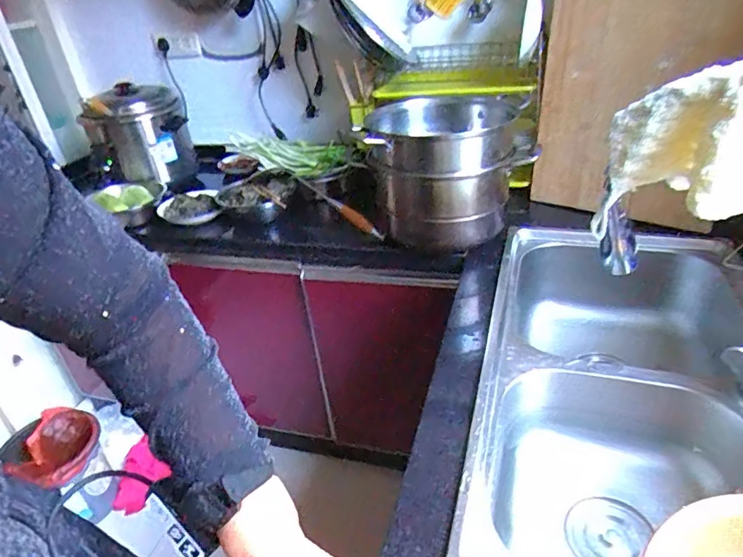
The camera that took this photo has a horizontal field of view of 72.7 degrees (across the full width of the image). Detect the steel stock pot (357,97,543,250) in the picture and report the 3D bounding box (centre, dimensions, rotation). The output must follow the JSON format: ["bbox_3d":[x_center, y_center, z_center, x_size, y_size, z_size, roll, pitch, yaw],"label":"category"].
[{"bbox_3d":[0.154,-0.218,1.017,0.293,0.219,0.275,0,32,10],"label":"steel stock pot"}]

